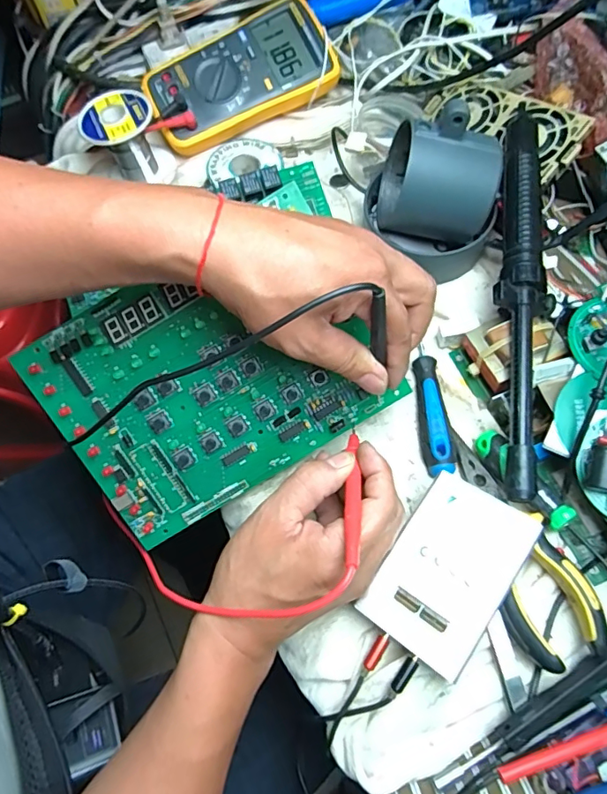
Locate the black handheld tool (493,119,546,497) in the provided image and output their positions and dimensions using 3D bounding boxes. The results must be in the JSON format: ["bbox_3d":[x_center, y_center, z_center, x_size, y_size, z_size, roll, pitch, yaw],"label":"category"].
[{"bbox_3d":[0.154,-0.078,0.358,0.030,0.032,0.295,9,68,6],"label":"black handheld tool"}]

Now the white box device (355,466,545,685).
[{"bbox_3d":[0.088,0.105,0.311,0.067,0.022,0.103,28,75,31],"label":"white box device"}]

